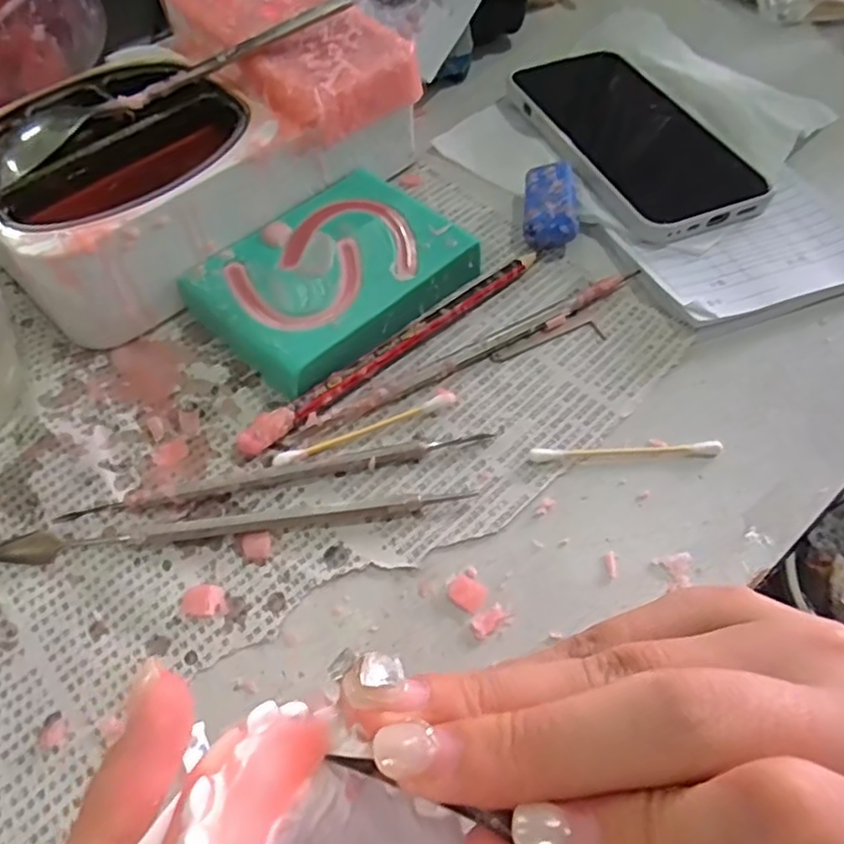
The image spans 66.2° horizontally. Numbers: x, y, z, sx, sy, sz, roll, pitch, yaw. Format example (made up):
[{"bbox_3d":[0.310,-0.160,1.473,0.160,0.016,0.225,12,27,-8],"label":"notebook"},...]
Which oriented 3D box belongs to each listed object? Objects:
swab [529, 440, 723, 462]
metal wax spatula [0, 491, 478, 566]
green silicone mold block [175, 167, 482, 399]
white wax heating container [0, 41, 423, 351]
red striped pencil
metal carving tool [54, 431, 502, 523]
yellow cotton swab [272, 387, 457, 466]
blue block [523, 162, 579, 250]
[{"bbox_3d":[0.076,0.011,0.242,0.072,0.006,0.005,-2,57,-2],"label":"swab"},{"bbox_3d":[-0.066,0.036,0.225,0.163,0.007,0.010,-5,58,-4],"label":"metal wax spatula"},{"bbox_3d":[-0.039,-0.064,0.283,0.108,0.022,0.077,-39,66,-22],"label":"green silicone mold block"},{"bbox_3d":[-0.106,-0.123,0.302,0.195,0.059,0.110,-38,64,-22],"label":"white wax heating container"},{"bbox_3d":[-0.009,-0.033,0.266,0.152,0.010,0.009,-37,62,-21],"label":"red striped pencil"},{"bbox_3d":[-0.049,0.018,0.235,0.155,0.008,0.007,-10,58,-7],"label":"metal carving tool"},{"bbox_3d":[-0.021,0.002,0.248,0.073,0.004,0.007,-20,60,-13],"label":"yellow cotton swab"},{"bbox_3d":[0.060,-0.101,0.307,0.023,0.019,0.046,5,58,3],"label":"blue block"}]

